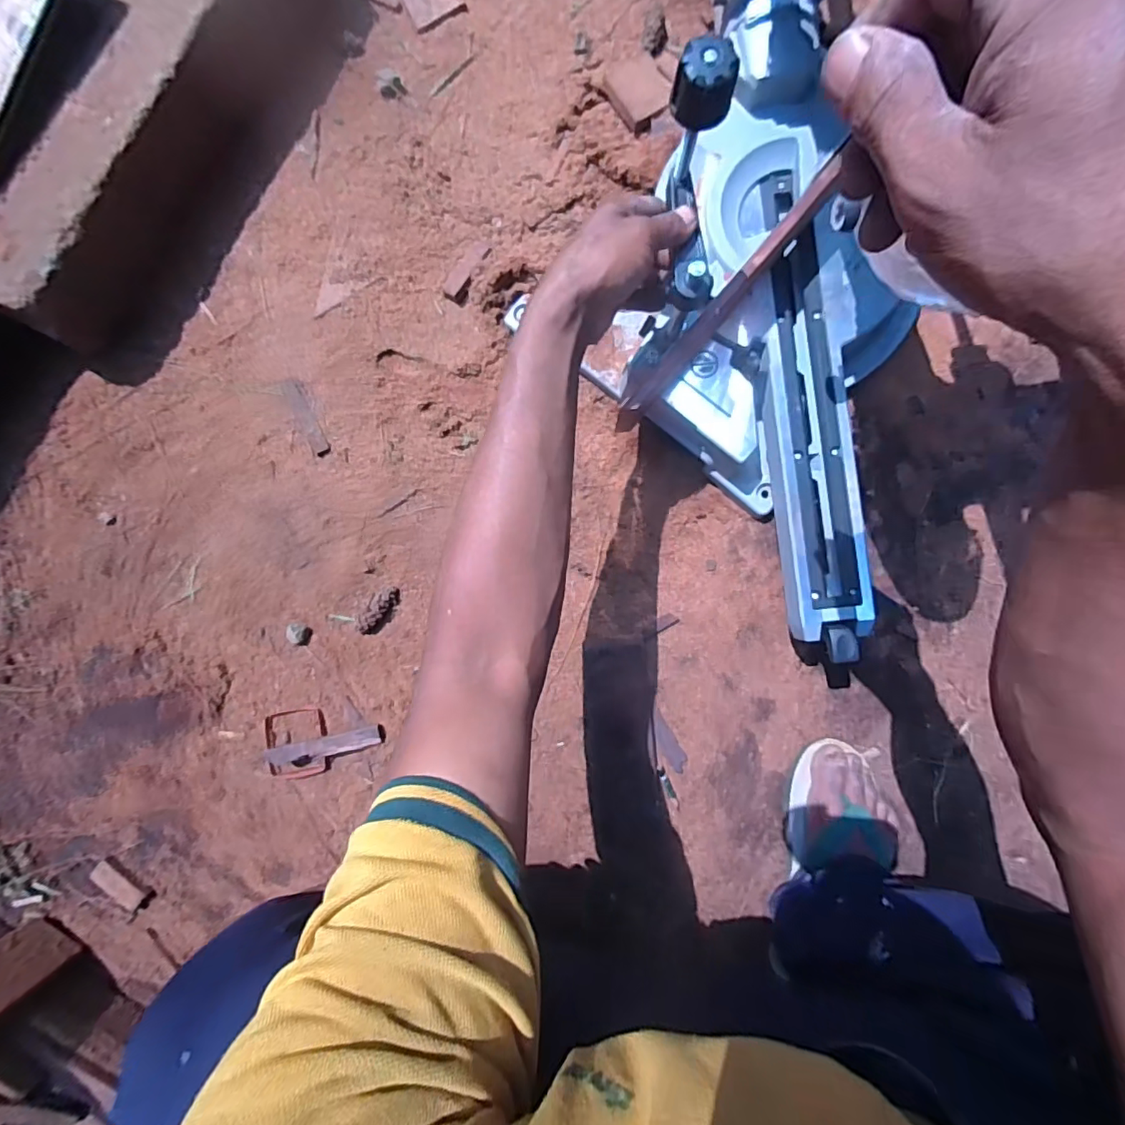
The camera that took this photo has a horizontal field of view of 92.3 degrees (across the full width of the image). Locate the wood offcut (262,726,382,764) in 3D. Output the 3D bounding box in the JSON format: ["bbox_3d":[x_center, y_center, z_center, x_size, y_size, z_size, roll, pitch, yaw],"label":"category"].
[{"bbox_3d":[-0.257,0.198,0.584,0.120,0.021,0.021,-12,89,2],"label":"wood offcut"}]

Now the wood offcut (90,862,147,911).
[{"bbox_3d":[-0.495,0.359,0.602,0.062,0.014,0.020,42,91,2],"label":"wood offcut"}]

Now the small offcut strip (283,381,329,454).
[{"bbox_3d":[-0.282,-0.162,0.598,0.023,0.004,0.087,-27,89,2],"label":"small offcut strip"}]

